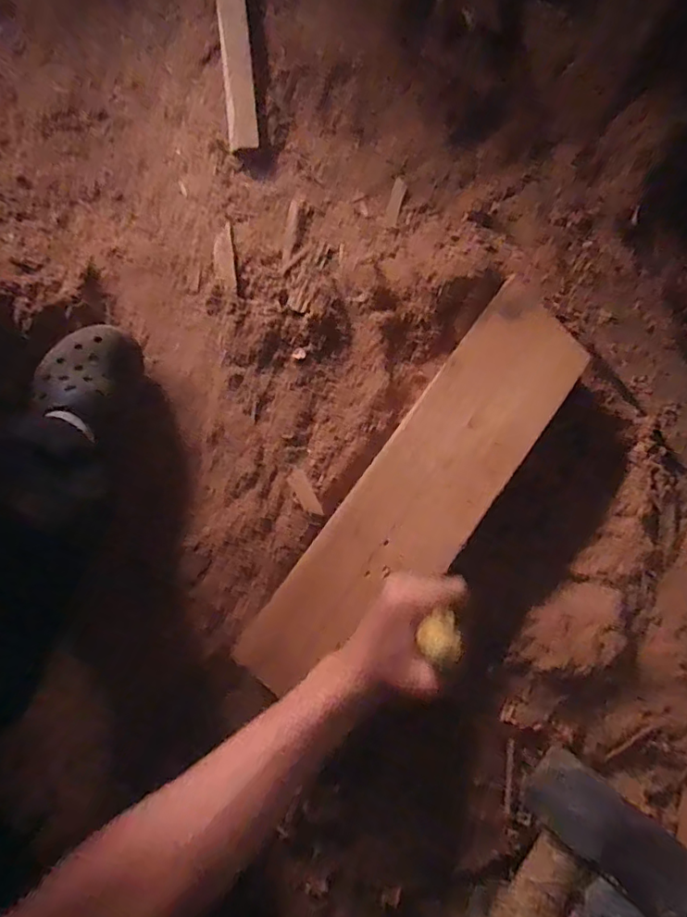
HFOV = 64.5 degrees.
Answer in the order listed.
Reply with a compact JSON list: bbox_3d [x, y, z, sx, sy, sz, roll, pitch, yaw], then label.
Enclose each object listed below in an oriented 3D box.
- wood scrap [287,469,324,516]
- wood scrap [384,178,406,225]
[{"bbox_3d":[-0.041,0.038,0.588,0.019,0.004,0.059,-30,67,-7],"label":"wood scrap"},{"bbox_3d":[0.067,-0.327,0.696,0.017,0.004,0.070,15,78,3],"label":"wood scrap"}]

